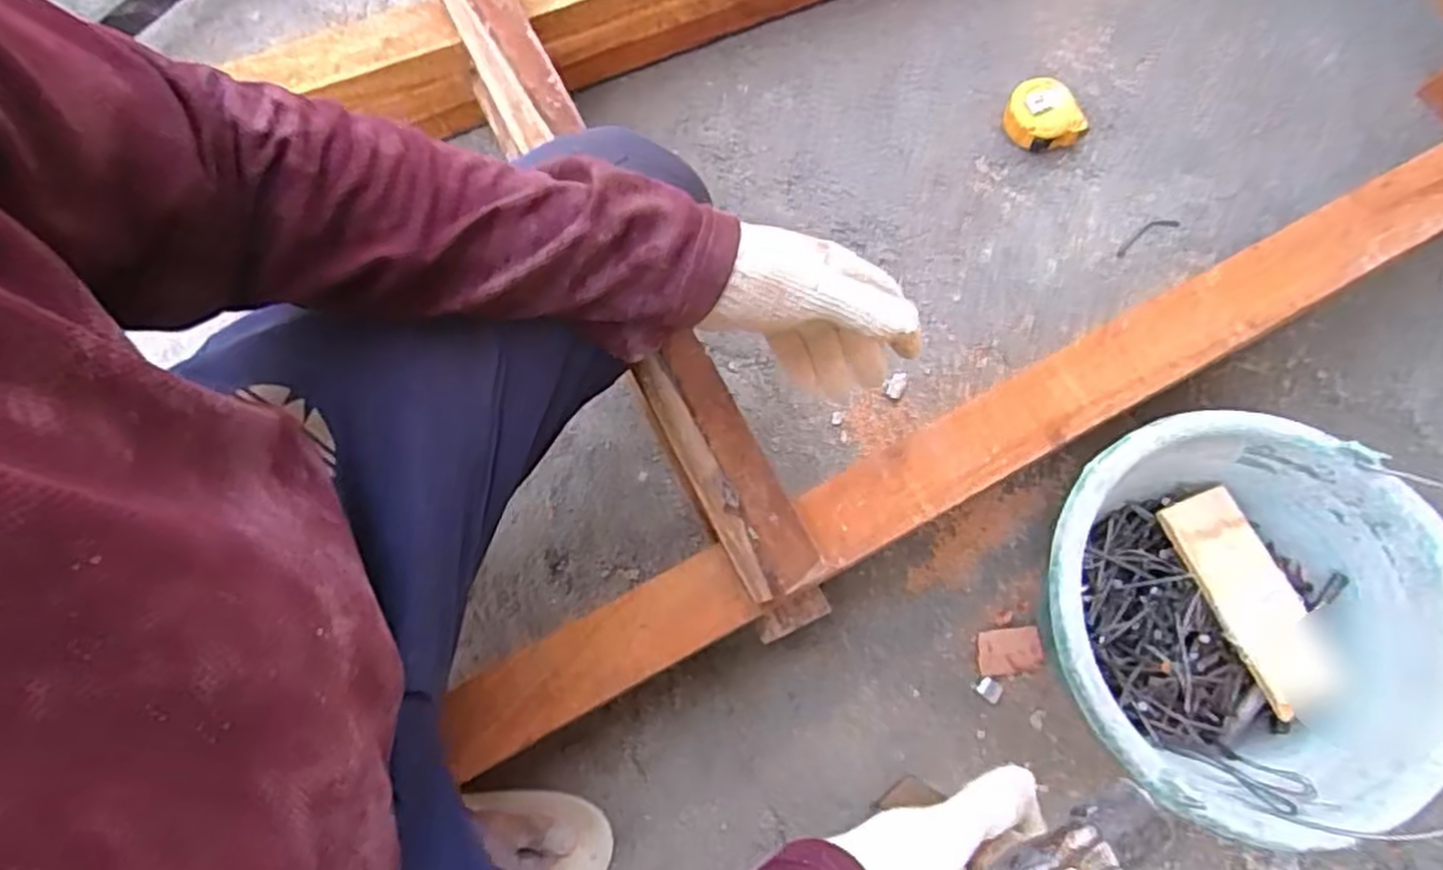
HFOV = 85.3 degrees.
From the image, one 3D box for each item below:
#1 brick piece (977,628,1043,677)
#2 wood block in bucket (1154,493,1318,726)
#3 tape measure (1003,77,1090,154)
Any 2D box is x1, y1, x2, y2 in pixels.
[{"bbox_3d":[0.237,0.178,0.645,0.053,0.009,0.035,-7,74,-1],"label":"brick piece"},{"bbox_3d":[0.374,0.113,0.553,0.055,0.012,0.151,-22,67,1],"label":"wood block in bucket"},{"bbox_3d":[0.323,-0.316,0.780,0.081,0.039,0.068,26,76,9],"label":"tape measure"}]

